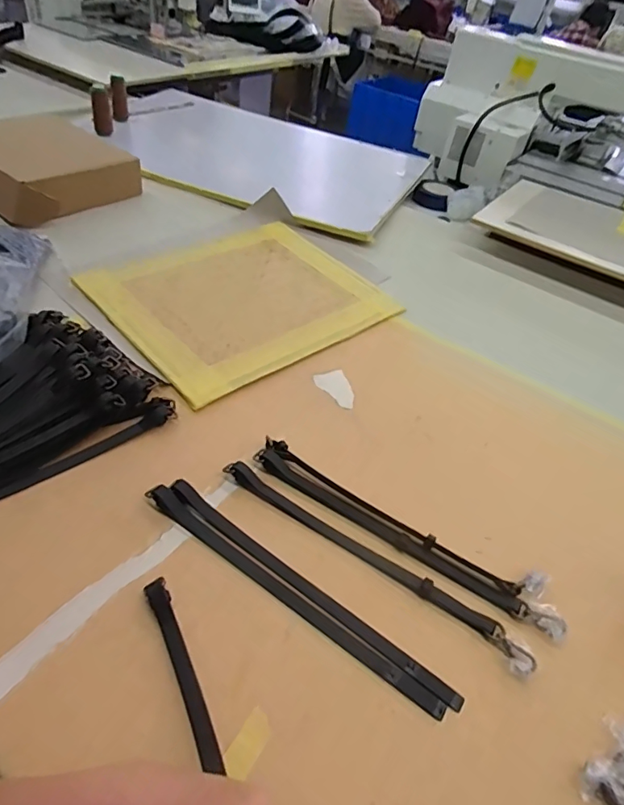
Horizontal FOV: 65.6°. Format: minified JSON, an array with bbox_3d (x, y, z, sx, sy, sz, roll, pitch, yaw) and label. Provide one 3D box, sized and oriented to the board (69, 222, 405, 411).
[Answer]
[{"bbox_3d":[-0.123,-0.203,0.883,0.471,0.018,0.408,-29,55,-32],"label":"board"}]

